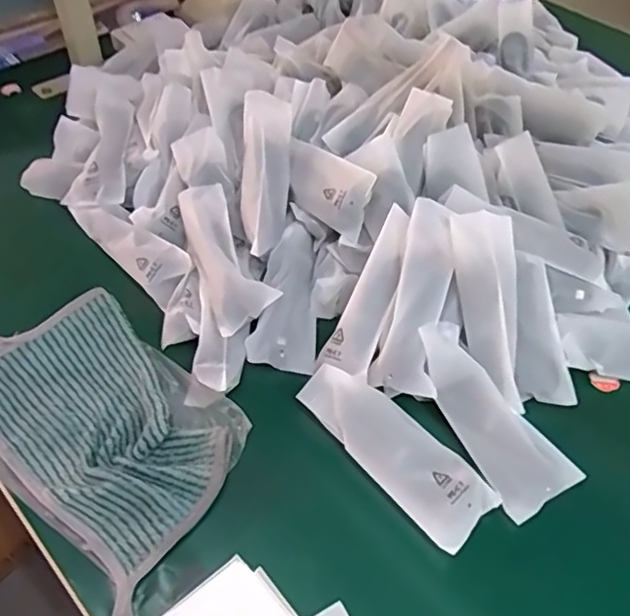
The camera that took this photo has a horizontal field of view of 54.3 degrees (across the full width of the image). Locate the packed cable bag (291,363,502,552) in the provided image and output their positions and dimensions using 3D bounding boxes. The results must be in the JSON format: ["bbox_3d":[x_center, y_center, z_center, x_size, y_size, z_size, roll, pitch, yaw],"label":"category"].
[{"bbox_3d":[0.059,0.100,0.449,0.056,0.011,0.154,-39,68,-18],"label":"packed cable bag"}]

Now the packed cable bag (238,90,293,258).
[{"bbox_3d":[-0.047,-0.122,0.566,0.045,0.032,0.153,2,77,-1],"label":"packed cable bag"}]

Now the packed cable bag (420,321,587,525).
[{"bbox_3d":[0.129,0.078,0.462,0.054,0.026,0.149,-26,72,-22],"label":"packed cable bag"}]

